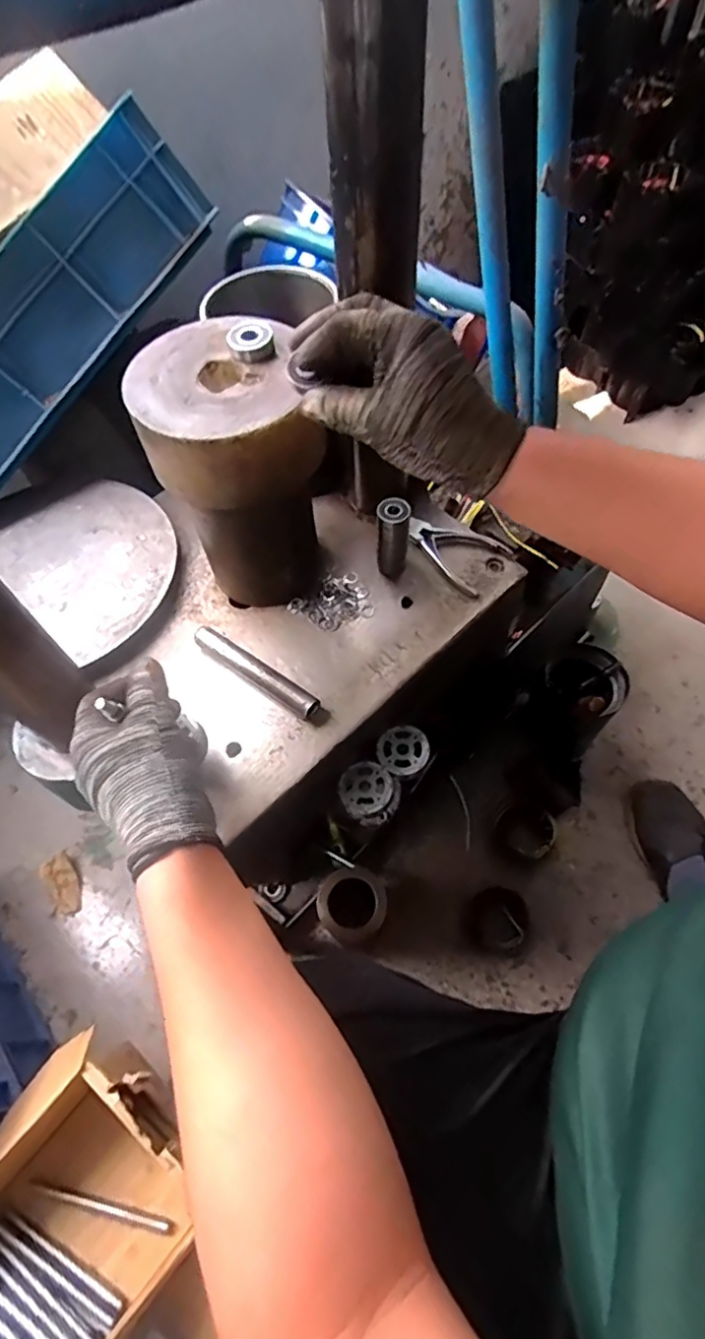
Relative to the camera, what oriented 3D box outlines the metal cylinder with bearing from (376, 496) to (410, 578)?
[{"bbox_3d":[0.041,-0.130,0.592,0.029,0.082,0.029,-1,60,3],"label":"metal cylinder with bearing"}]

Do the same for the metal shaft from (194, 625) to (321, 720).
[{"bbox_3d":[-0.093,0.002,0.557,0.143,0.015,0.023,32,66,20],"label":"metal shaft"}]

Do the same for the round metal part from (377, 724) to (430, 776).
[{"bbox_3d":[0.050,0.079,0.587,0.050,0.009,0.051,-2,60,3],"label":"round metal part"}]

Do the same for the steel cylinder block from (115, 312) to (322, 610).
[{"bbox_3d":[-0.094,-0.169,0.538,0.138,0.218,0.145,-20,61,-8],"label":"steel cylinder block"}]

